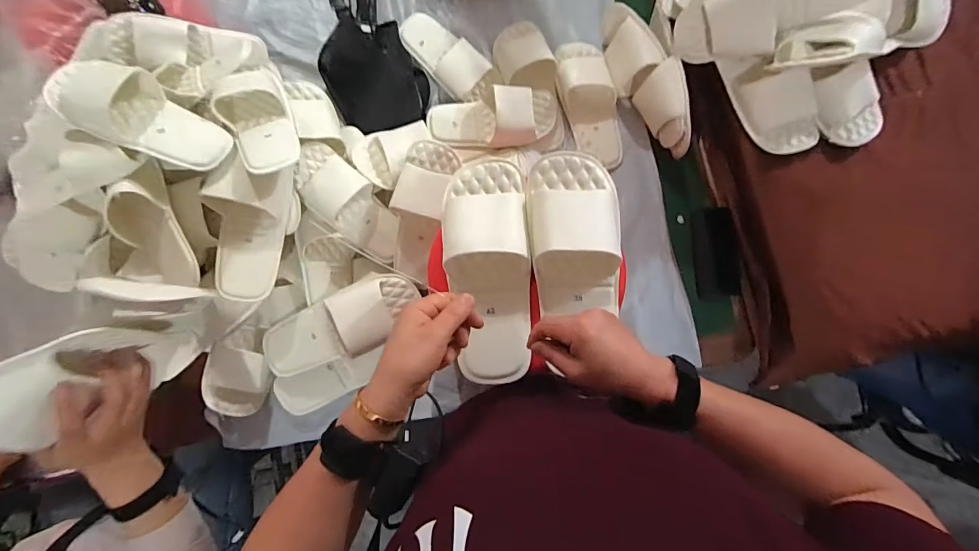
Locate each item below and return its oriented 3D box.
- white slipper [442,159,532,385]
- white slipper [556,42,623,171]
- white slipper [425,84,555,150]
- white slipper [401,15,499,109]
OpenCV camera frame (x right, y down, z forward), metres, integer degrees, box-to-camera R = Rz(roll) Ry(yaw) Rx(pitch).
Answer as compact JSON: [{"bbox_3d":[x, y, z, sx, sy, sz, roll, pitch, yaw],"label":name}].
[{"bbox_3d":[0.000,-0.008,0.506,0.101,0.051,0.268,-5,88,0],"label":"white slipper"},{"bbox_3d":[0.188,-0.325,0.793,0.099,0.050,0.255,-13,83,-1],"label":"white slipper"},{"bbox_3d":[0.006,-0.287,0.767,0.233,0.058,0.101,-7,83,0],"label":"white slipper"},{"bbox_3d":[-0.077,-0.415,0.801,0.095,0.050,0.226,-44,85,-4],"label":"white slipper"}]

